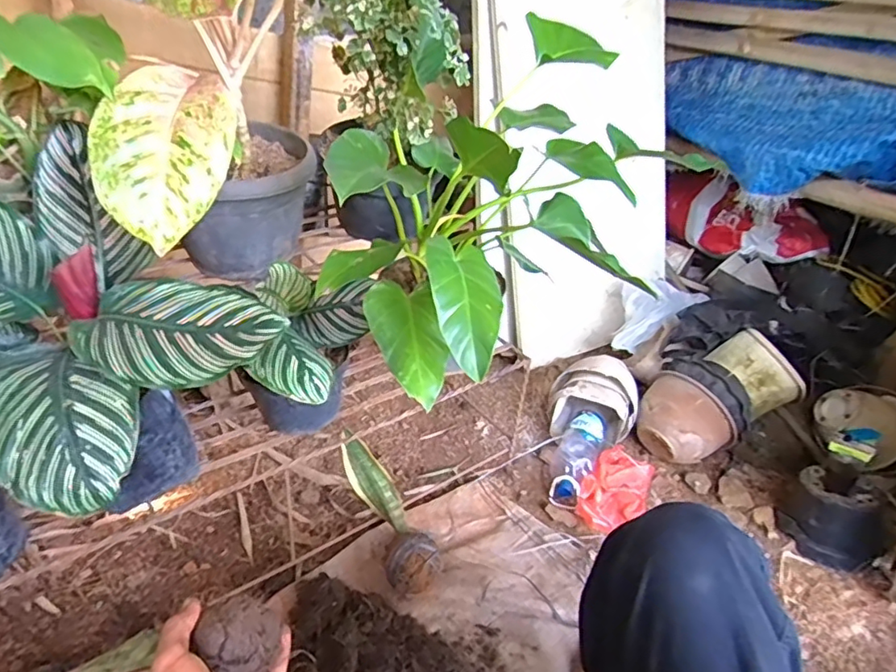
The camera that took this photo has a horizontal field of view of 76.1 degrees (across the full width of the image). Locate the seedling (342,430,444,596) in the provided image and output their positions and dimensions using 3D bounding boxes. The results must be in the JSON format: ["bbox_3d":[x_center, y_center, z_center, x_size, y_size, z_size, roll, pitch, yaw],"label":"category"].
[{"bbox_3d":[-0.107,0.297,1.014,0.108,0.084,0.307,-15,58,-34],"label":"seedling"}]

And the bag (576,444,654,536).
[{"bbox_3d":[0.340,0.310,1.156,0.127,0.070,0.195,17,30,20],"label":"bag"}]

